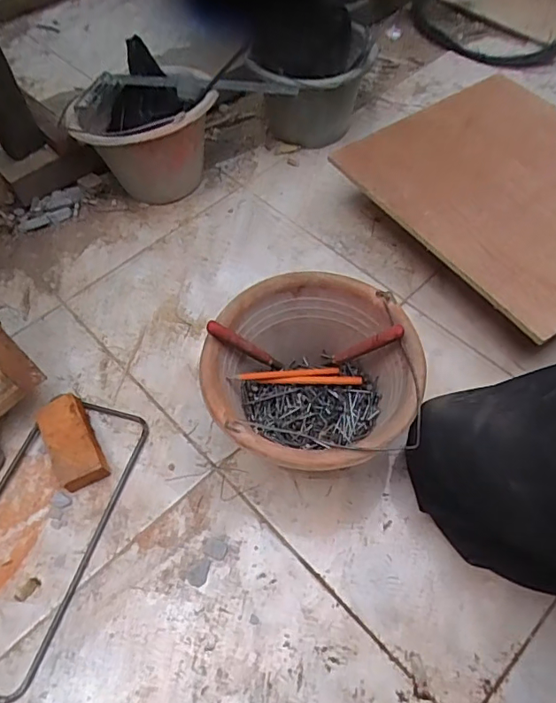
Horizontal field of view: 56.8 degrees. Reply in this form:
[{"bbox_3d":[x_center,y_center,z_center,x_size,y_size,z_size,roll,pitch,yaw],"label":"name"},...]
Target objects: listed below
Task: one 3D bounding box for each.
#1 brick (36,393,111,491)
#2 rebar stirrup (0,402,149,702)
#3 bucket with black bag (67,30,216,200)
[{"bbox_3d":[-0.280,0.121,0.699,0.062,0.047,0.126,-27,61,-14],"label":"brick"},{"bbox_3d":[-0.309,0.228,0.663,0.171,0.011,0.356,13,59,9],"label":"rebar stirrup"},{"bbox_3d":[-0.225,-0.402,0.944,0.208,0.190,0.221,4,58,4],"label":"bucket with black bag"}]

